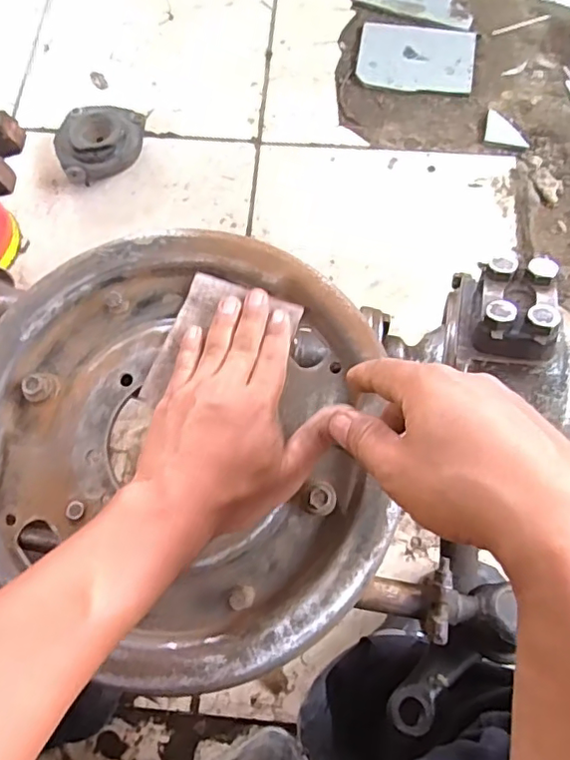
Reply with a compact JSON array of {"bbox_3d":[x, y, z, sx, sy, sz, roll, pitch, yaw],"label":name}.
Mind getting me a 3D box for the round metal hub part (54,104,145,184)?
[{"bbox_3d":[-0.284,-0.364,0.881,0.126,0.053,0.145,25,76,8],"label":"round metal hub part"}]

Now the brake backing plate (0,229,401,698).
[{"bbox_3d":[-0.079,0.045,0.382,0.279,0.026,0.291,0,76,1],"label":"brake backing plate"}]

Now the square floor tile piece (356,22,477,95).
[{"bbox_3d":[0.215,-0.528,0.939,0.185,0.006,0.131,9,76,3],"label":"square floor tile piece"}]

